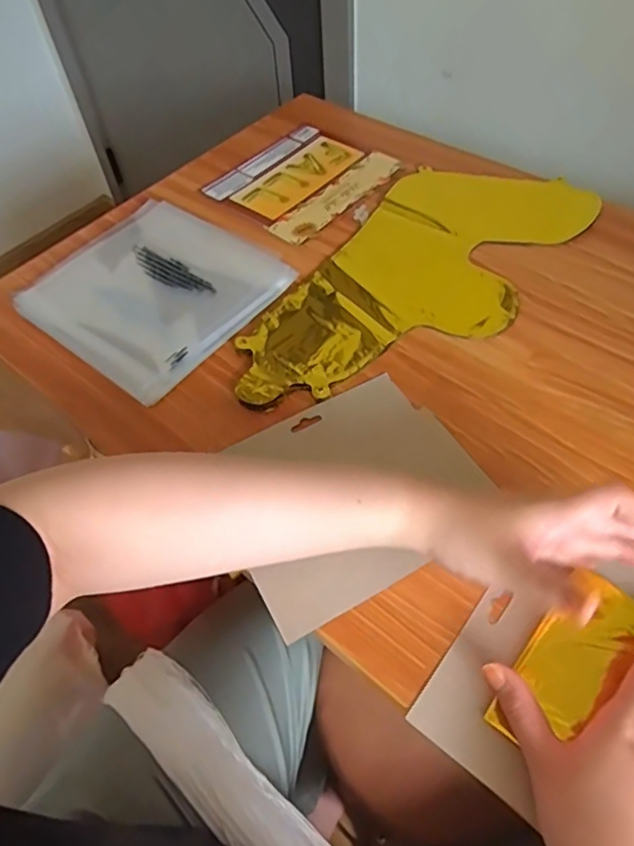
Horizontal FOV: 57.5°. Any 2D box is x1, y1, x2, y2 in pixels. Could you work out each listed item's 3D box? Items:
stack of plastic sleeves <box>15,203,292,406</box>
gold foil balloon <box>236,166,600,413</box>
[{"bbox_3d":[-0.164,-0.139,0.586,0.212,0.015,0.210,33,63,25],"label":"stack of plastic sleeves"},{"bbox_3d":[0.102,-0.145,0.573,0.192,0.008,0.423,31,62,24],"label":"gold foil balloon"}]

